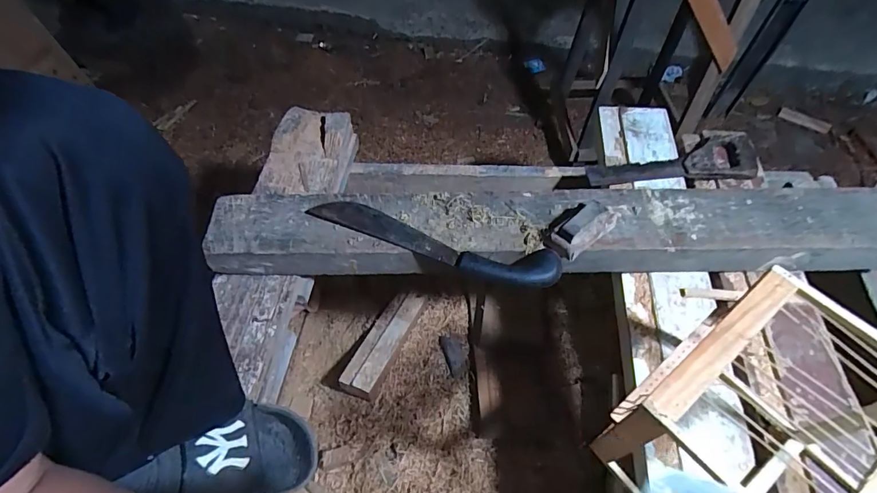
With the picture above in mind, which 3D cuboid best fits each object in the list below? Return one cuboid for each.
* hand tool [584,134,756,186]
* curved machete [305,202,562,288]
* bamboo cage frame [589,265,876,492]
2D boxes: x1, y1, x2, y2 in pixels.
[{"bbox_3d":[0.427,-0.163,0.823,0.301,0.030,0.100,-1,55,0],"label":"hand tool"},{"bbox_3d":[-0.009,-0.008,0.639,0.359,0.035,0.058,14,57,10],"label":"curved machete"},{"bbox_3d":[0.365,0.248,0.425,0.227,0.233,0.343,-34,61,-20],"label":"bamboo cage frame"}]

